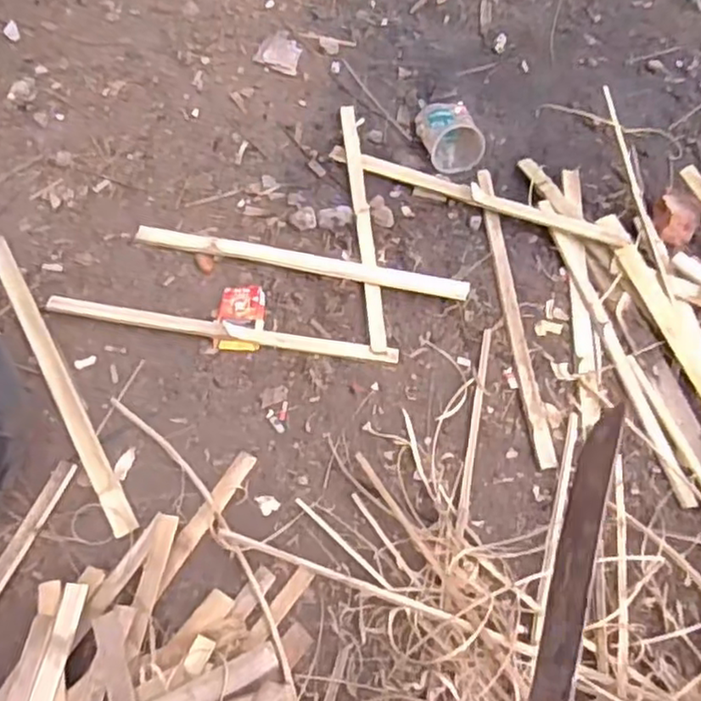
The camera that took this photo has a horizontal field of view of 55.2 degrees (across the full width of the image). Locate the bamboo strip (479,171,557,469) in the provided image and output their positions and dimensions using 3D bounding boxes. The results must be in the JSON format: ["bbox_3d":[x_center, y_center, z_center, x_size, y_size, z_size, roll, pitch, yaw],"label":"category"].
[{"bbox_3d":[0.238,-0.075,0.991,0.031,0.011,0.524,-2,57,-1],"label":"bamboo strip"}]

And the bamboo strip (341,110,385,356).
[{"bbox_3d":[0.019,-0.215,1.072,0.026,0.015,0.509,-4,57,-2],"label":"bamboo strip"}]

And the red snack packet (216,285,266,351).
[{"bbox_3d":[-0.159,-0.048,0.971,0.067,0.010,0.111,3,57,2],"label":"red snack packet"}]

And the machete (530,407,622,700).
[{"bbox_3d":[0.131,0.201,0.438,0.034,0.036,0.375,20,58,13],"label":"machete"}]

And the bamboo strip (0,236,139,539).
[{"bbox_3d":[-0.410,0.029,0.928,0.030,0.007,0.522,-26,64,-19],"label":"bamboo strip"}]

